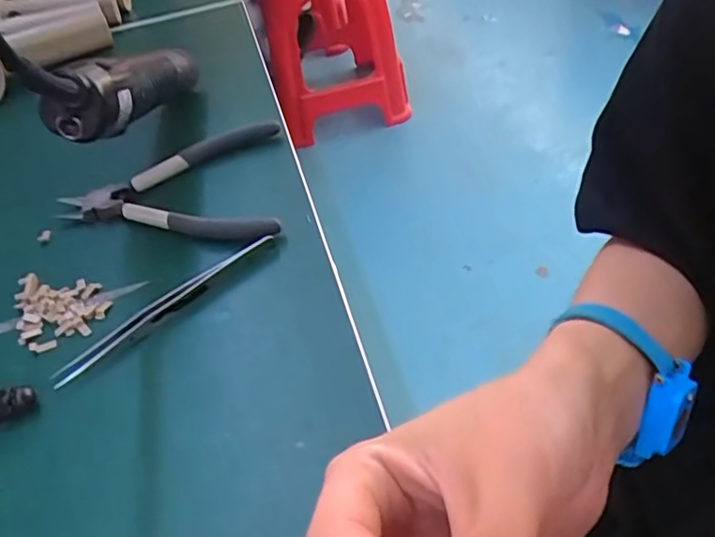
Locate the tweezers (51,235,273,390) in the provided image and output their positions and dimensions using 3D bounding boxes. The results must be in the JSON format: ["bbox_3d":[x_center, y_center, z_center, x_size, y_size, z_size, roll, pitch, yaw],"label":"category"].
[{"bbox_3d":[-0.099,0.018,0.314,0.127,0.016,0.008,-34,49,-23],"label":"tweezers"}]

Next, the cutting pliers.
[{"bbox_3d":[-0.124,-0.054,0.395,0.143,0.023,0.114,-9,44,2],"label":"cutting pliers"}]

